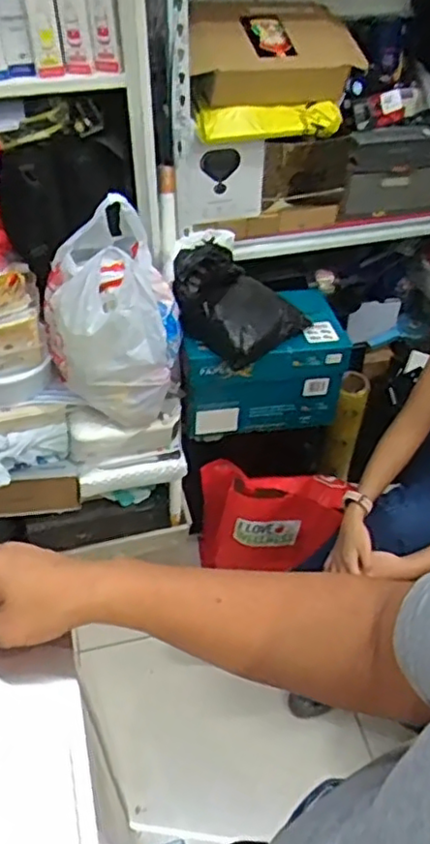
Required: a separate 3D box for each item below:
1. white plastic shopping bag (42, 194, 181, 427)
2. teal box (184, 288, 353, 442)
[{"bbox_3d":[-0.195,-0.188,1.232,0.231,0.331,0.239,-21,50,-19],"label":"white plastic shopping bag"},{"bbox_3d":[0.099,-0.137,1.462,0.349,0.237,0.231,-7,47,-7],"label":"teal box"}]

